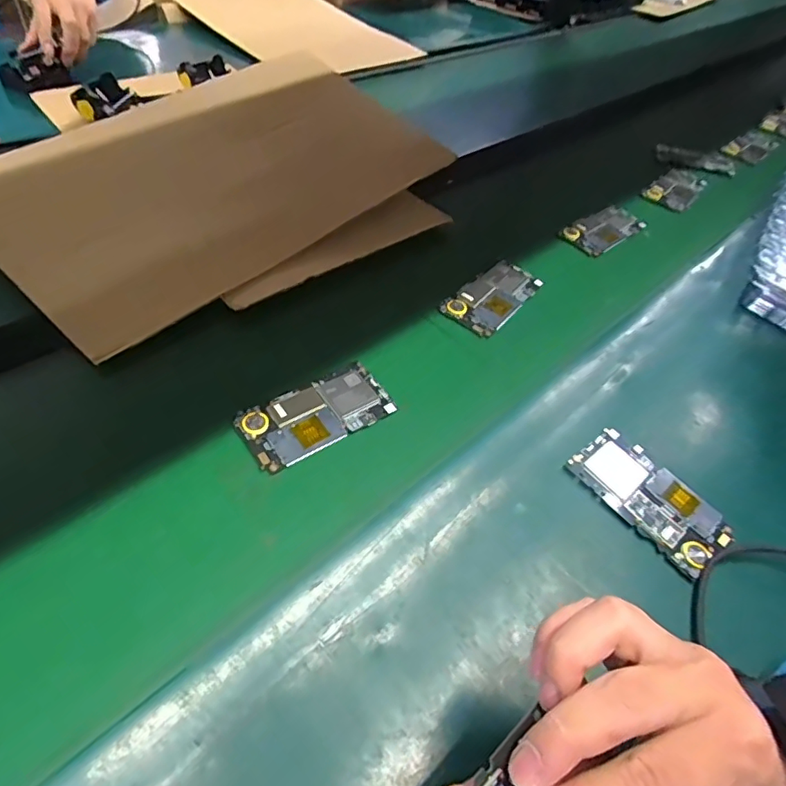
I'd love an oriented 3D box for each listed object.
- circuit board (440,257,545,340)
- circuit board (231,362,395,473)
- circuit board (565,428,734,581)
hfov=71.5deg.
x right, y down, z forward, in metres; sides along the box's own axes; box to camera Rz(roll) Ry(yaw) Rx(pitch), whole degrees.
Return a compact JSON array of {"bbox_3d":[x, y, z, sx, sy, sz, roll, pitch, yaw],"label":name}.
[{"bbox_3d":[0.110,-0.107,0.596,0.062,0.011,0.127,34,55,20],"label":"circuit board"},{"bbox_3d":[-0.064,0.016,0.459,0.123,0.008,0.065,-27,58,-26],"label":"circuit board"},{"bbox_3d":[0.206,0.085,0.443,0.068,0.014,0.123,-29,59,-27],"label":"circuit board"}]

